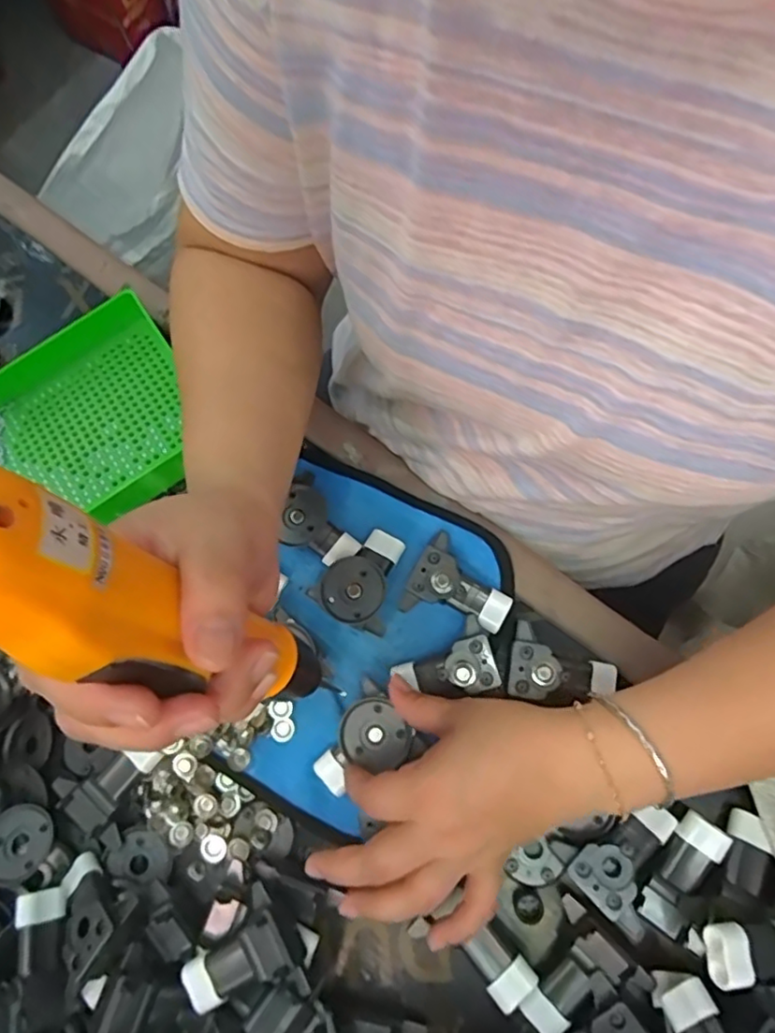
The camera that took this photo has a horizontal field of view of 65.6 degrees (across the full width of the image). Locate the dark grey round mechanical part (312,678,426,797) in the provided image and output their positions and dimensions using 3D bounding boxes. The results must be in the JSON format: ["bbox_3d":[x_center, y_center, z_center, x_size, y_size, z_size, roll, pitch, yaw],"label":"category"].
[{"bbox_3d":[-0.011,0.141,0.368,0.047,0.025,0.065,29,86,10],"label":"dark grey round mechanical part"}]

